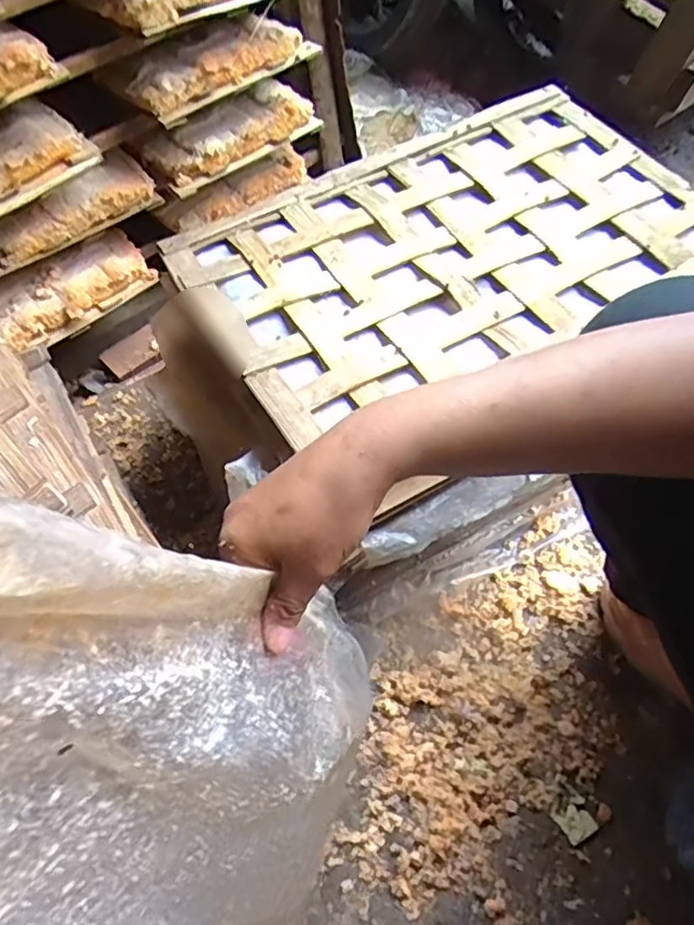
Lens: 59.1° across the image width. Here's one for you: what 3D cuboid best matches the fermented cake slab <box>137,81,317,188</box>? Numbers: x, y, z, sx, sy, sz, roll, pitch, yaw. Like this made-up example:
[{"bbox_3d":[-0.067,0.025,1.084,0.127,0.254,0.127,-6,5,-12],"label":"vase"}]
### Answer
[{"bbox_3d":[-0.151,-0.439,0.806,0.226,0.040,0.084,-39,62,-21],"label":"fermented cake slab"}]

